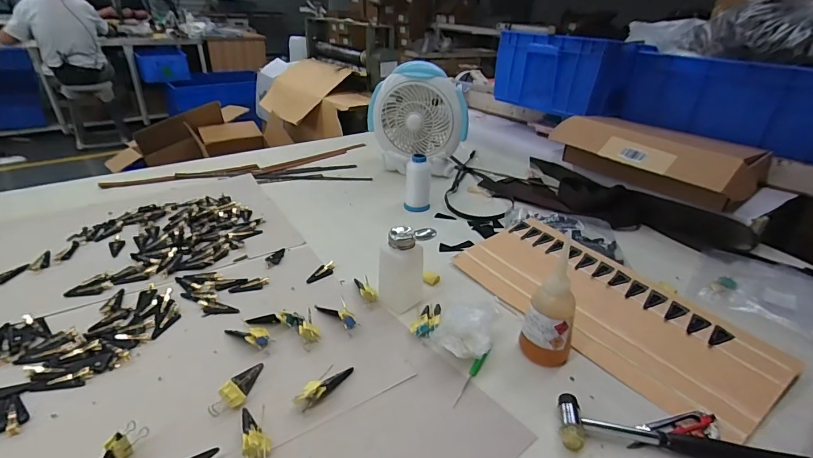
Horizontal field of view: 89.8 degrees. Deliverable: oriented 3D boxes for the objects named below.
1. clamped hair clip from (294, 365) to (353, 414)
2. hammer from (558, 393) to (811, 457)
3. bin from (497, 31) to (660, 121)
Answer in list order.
[{"bbox_3d":[-0.098,0.186,0.493,0.020,0.022,0.079,24,36,32],"label":"clamped hair clip"},{"bbox_3d":[0.293,0.227,0.447,0.243,0.028,0.061,6,30,5],"label":"hammer"},{"bbox_3d":[0.462,-0.462,1.206,0.209,0.206,0.353,-14,34,-27],"label":"bin"}]

